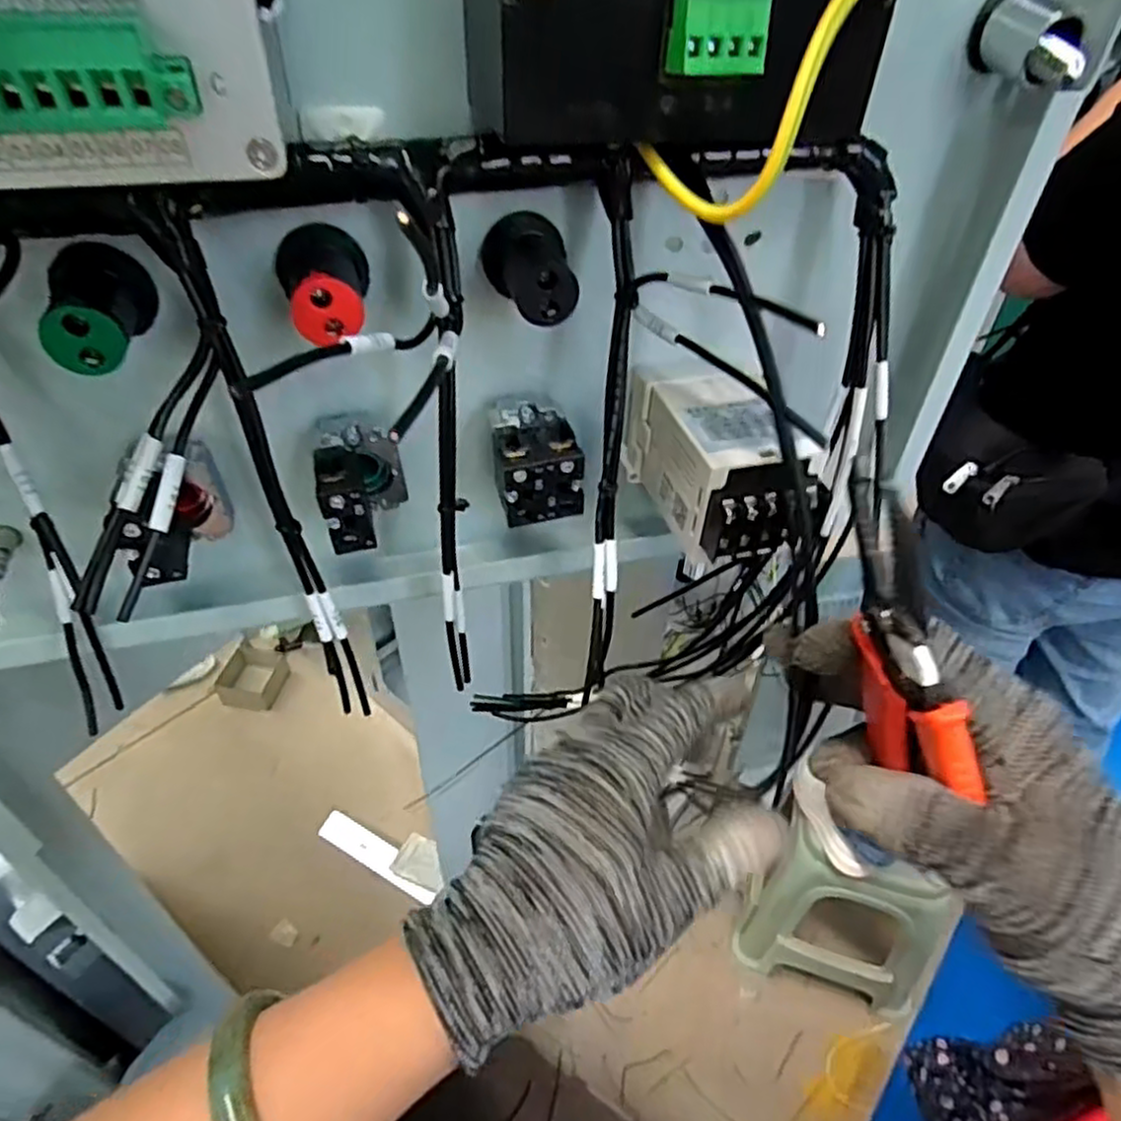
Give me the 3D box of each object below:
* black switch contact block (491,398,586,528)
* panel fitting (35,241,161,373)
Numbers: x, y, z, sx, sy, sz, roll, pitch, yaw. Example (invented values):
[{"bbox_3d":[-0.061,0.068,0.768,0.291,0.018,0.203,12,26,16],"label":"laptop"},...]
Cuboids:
[{"bbox_3d":[-0.009,-0.038,0.276,0.032,0.036,0.031,-4,43,-6],"label":"black switch contact block"},{"bbox_3d":[-0.133,-0.074,0.209,0.026,0.023,0.040,-15,45,-17],"label":"panel fitting"}]

